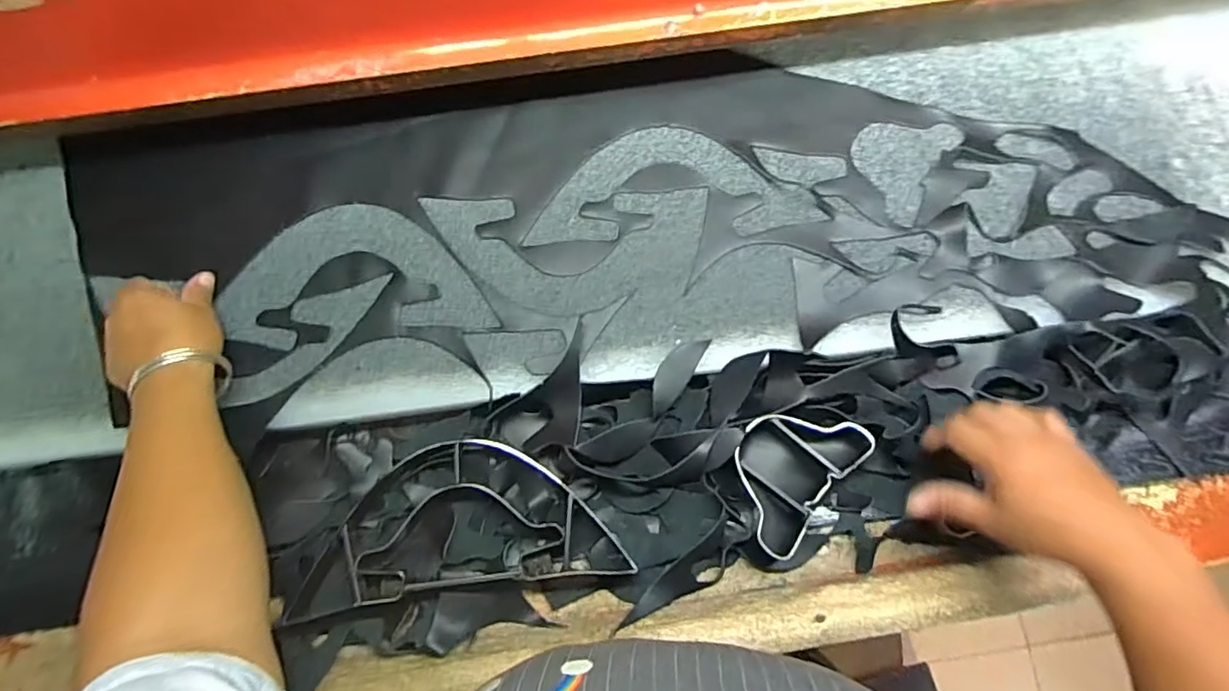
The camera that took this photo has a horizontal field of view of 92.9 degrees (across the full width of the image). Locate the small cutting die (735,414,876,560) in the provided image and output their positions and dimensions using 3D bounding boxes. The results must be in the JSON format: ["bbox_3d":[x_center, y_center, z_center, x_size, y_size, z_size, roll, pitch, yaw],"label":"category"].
[{"bbox_3d":[0.149,0.102,0.496,0.091,0.031,0.130,44,82,9],"label":"small cutting die"}]

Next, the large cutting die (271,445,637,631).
[{"bbox_3d":[-0.127,0.140,0.473,0.270,0.028,0.123,-7,78,0],"label":"large cutting die"}]

